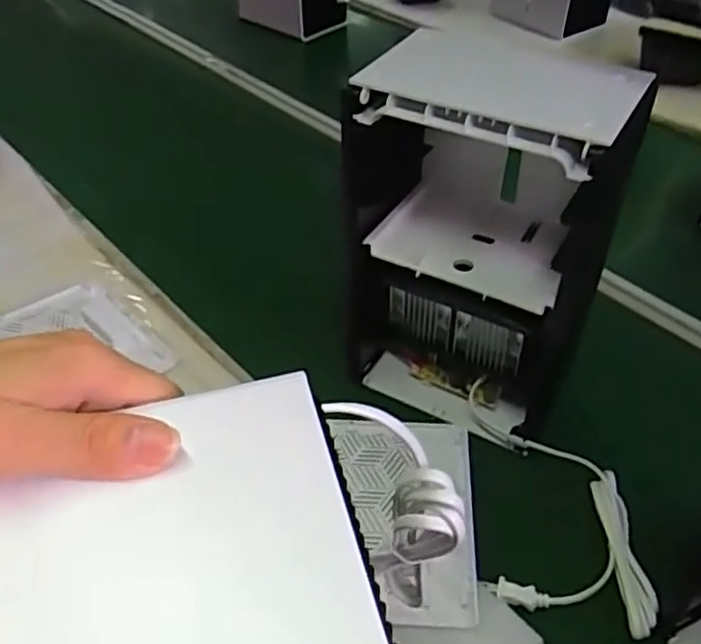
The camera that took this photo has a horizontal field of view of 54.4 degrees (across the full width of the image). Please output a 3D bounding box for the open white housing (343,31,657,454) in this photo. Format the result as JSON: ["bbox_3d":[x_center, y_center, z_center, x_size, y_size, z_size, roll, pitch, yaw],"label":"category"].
[{"bbox_3d":[0.117,-0.132,0.594,0.187,0.170,0.155,23,48,21],"label":"open white housing"}]

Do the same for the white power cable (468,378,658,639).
[{"bbox_3d":[0.187,0.161,0.632,0.140,0.020,0.242,4,44,3],"label":"white power cable"}]

